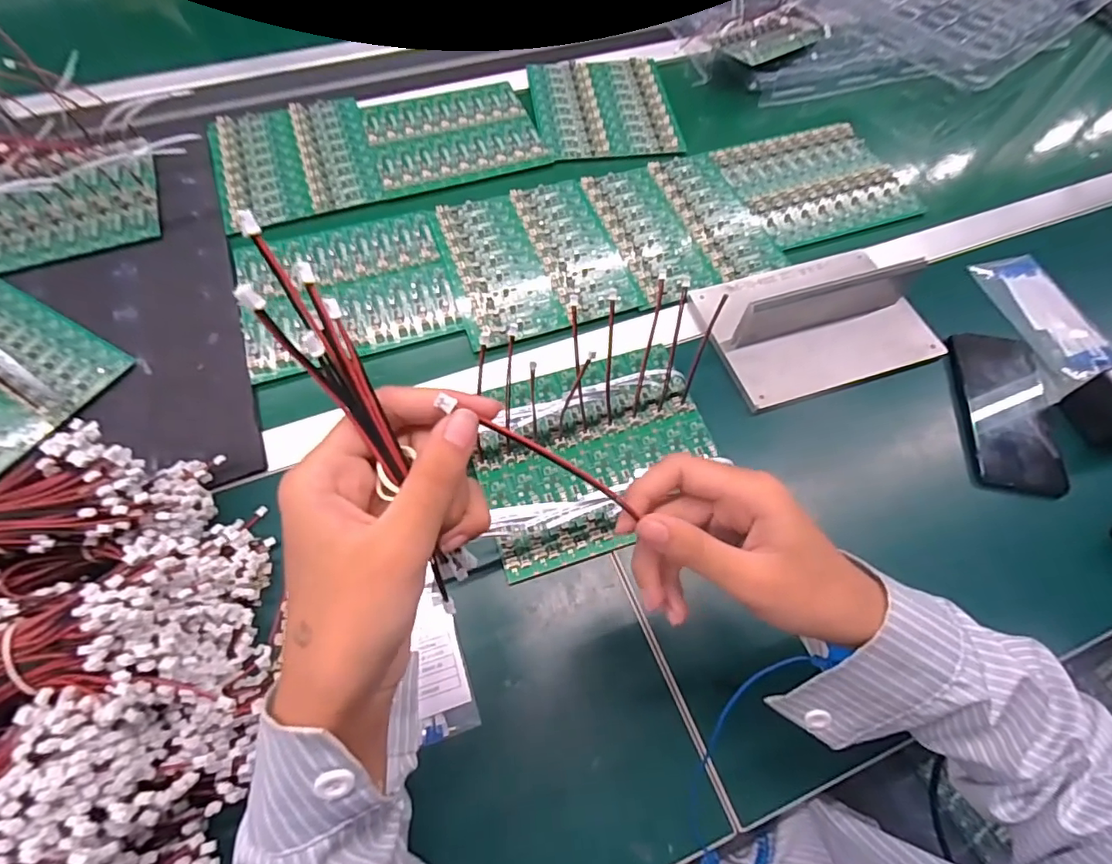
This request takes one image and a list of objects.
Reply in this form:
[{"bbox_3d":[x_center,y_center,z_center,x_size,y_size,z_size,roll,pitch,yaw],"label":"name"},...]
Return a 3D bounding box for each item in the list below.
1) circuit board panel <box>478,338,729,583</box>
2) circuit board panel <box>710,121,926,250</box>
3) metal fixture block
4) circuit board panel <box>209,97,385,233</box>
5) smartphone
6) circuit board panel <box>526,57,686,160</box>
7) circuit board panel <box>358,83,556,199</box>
[{"bbox_3d":[0.032,0.003,0.425,0.194,0.059,0.162,-17,65,-9],"label":"circuit board panel"},{"bbox_3d":[0.296,-0.287,0.611,0.182,0.008,0.162,-15,62,-10],"label":"circuit board panel"},{"bbox_3d":[0.244,-0.112,0.493,0.196,0.054,0.139,-15,65,-9],"label":"metal fixture block"},{"bbox_3d":[-0.302,-0.317,0.615,0.168,0.012,0.186,-19,63,-11],"label":"circuit board panel"},{"bbox_3d":[0.394,-0.019,0.464,0.074,0.011,0.148,6,61,2],"label":"smartphone"},{"bbox_3d":[0.059,-0.410,0.671,0.169,0.006,0.187,-6,61,-5],"label":"circuit board panel"},{"bbox_3d":[-0.122,-0.355,0.637,0.193,0.007,0.166,-17,63,-10],"label":"circuit board panel"}]

